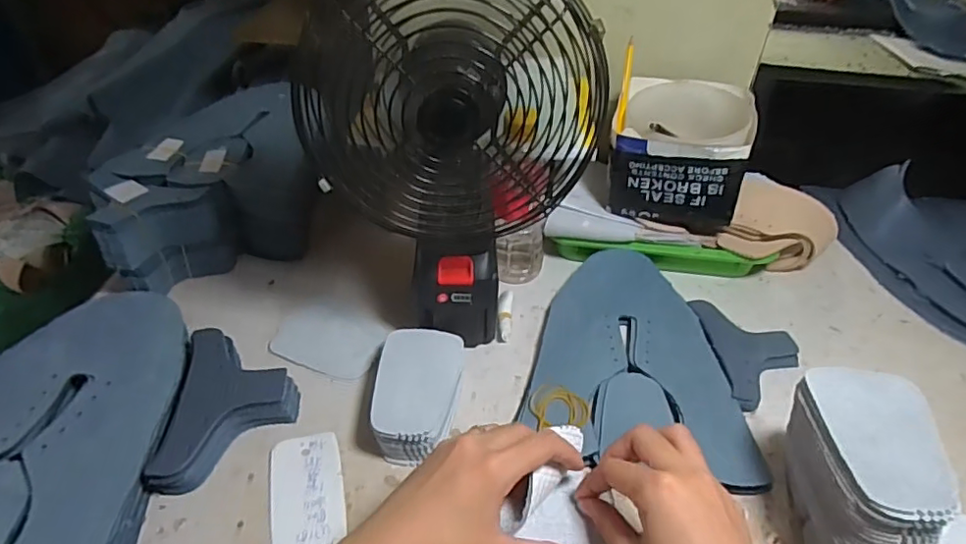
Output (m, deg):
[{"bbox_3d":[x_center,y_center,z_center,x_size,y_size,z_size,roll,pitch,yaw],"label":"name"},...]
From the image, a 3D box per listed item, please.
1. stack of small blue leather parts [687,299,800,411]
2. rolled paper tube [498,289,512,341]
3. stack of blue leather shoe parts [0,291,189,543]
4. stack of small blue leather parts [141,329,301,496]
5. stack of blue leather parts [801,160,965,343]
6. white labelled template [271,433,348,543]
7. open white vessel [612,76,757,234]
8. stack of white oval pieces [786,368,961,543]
[{"bbox_3d":[0.252,0.071,0.535,0.079,0.012,0.122,-1,41,-2],"label":"stack of small blue leather parts"},{"bbox_3d":[0.022,0.043,0.571,0.015,0.011,0.059,3,41,3],"label":"rolled paper tube"},{"bbox_3d":[-0.335,0.119,0.434,0.199,0.031,0.291,3,46,-1],"label":"stack of blue leather shoe parts"},{"bbox_3d":[-0.203,0.107,0.471,0.092,0.028,0.138,-3,41,-5],"label":"stack of small blue leather parts"},{"bbox_3d":[0.522,-0.020,0.644,0.205,0.056,0.295,5,41,5],"label":"stack of blue leather parts"},{"bbox_3d":[-0.132,0.168,0.434,0.052,0.004,0.102,-8,41,-14],"label":"white labelled template"},{"bbox_3d":[0.209,-0.126,0.631,0.133,0.118,0.130,11,42,12],"label":"open white vessel"},{"bbox_3d":[0.239,0.123,0.364,0.072,0.064,0.106,7,41,7],"label":"stack of white oval pieces"}]

